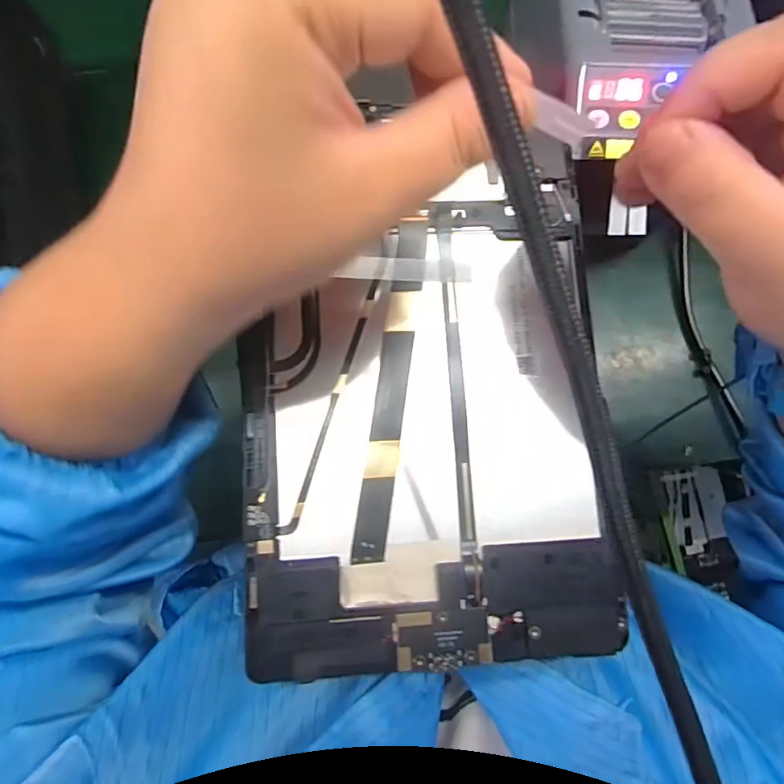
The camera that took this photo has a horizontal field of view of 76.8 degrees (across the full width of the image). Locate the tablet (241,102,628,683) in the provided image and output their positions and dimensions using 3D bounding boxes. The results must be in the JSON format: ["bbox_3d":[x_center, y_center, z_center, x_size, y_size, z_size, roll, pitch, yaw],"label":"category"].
[{"bbox_3d":[0.014,0.009,0.201,0.142,0.005,0.189,-3,80,-4],"label":"tablet"}]

